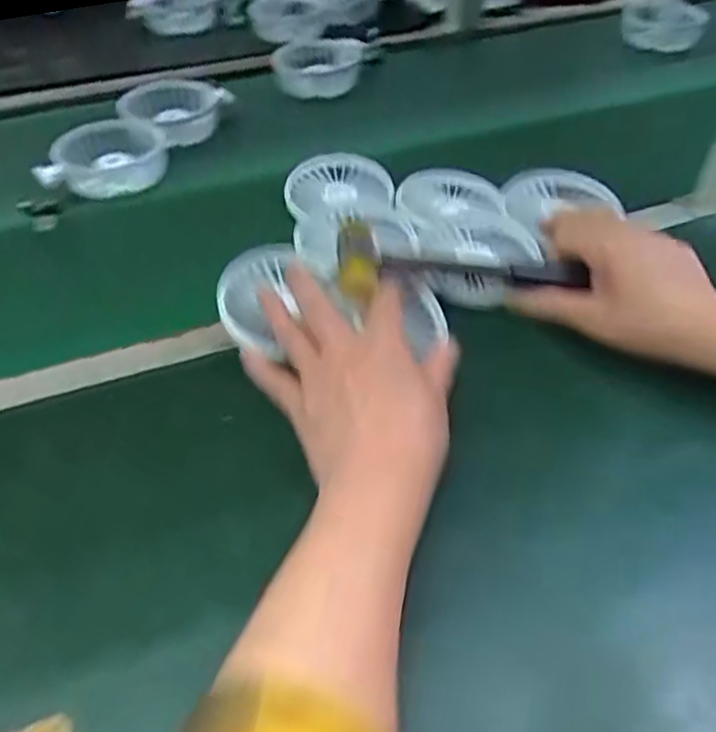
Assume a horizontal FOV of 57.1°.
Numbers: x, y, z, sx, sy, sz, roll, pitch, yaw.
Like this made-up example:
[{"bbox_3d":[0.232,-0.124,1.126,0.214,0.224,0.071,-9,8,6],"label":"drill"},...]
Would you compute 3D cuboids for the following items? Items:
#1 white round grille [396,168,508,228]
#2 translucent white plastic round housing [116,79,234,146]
[{"bbox_3d":[0.071,-0.131,0.508,0.077,0.021,0.083,1,48,-1],"label":"white round grille"},{"bbox_3d":[-0.165,-0.231,0.594,0.089,0.028,0.078,7,48,4],"label":"translucent white plastic round housing"}]

